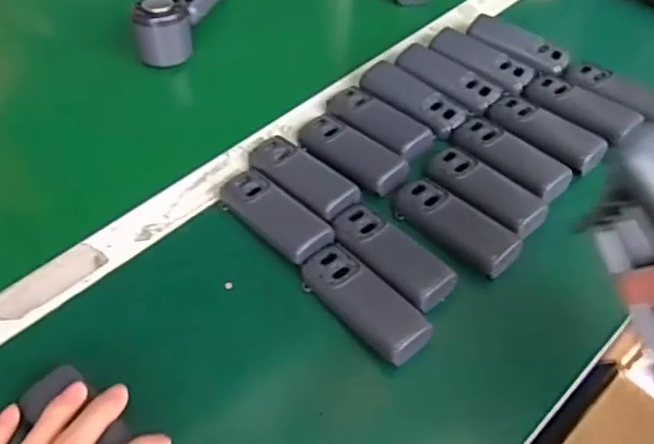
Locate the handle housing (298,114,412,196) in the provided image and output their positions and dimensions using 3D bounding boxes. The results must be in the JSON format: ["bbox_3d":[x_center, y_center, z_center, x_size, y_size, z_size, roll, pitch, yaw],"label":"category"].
[{"bbox_3d":[0.020,-0.063,0.541,0.108,0.015,0.040,35,59,25],"label":"handle housing"}]

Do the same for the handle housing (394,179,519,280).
[{"bbox_3d":[0.101,0.002,0.493,0.106,0.016,0.041,36,60,25],"label":"handle housing"}]

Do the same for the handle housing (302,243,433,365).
[{"bbox_3d":[0.026,0.055,0.448,0.041,0.013,0.108,-36,60,-26],"label":"handle housing"}]

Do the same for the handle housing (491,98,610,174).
[{"bbox_3d":[0.193,-0.083,0.550,0.041,0.018,0.107,-31,58,-23],"label":"handle housing"}]

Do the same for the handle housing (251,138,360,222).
[{"bbox_3d":[-0.022,-0.041,0.524,0.110,0.016,0.040,37,60,25],"label":"handle housing"}]

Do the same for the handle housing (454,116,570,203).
[{"bbox_3d":[0.157,-0.057,0.530,0.040,0.015,0.106,-29,57,-22],"label":"handle housing"}]

